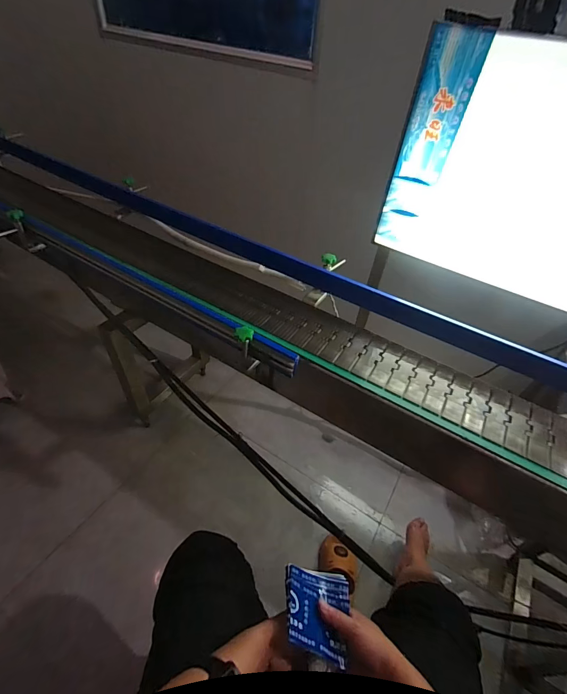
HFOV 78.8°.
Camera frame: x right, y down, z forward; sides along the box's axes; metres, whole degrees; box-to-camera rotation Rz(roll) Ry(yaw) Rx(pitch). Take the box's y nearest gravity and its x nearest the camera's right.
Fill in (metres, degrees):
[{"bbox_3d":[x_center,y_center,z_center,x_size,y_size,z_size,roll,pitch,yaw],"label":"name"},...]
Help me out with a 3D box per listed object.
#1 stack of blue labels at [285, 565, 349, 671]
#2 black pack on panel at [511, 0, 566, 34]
[{"bbox_3d":[0.049,0.367,0.481,0.094,0.014,0.104,22,33,-13],"label":"stack of blue labels"},{"bbox_3d":[0.468,-0.626,0.634,0.080,0.066,0.029,20,47,14],"label":"black pack on panel"}]

